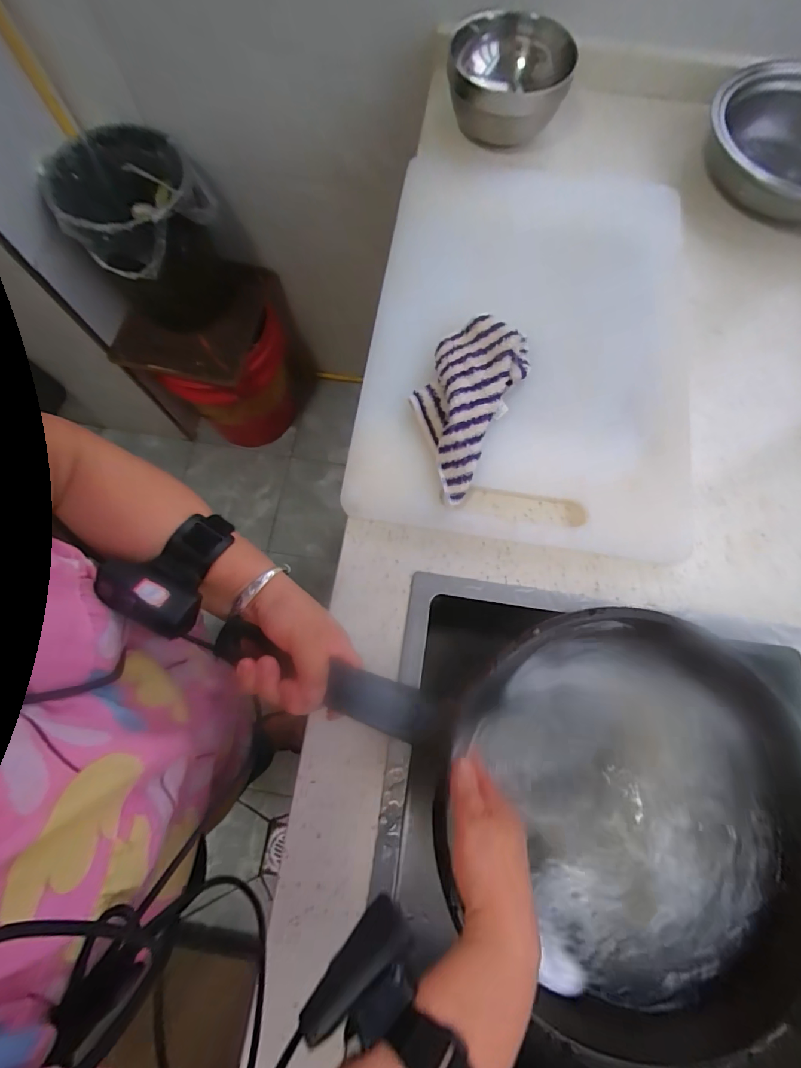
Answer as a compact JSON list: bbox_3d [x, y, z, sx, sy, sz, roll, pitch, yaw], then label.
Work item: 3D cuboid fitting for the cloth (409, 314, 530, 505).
[{"bbox_3d":[0.062,-0.135,0.441,0.089,0.047,0.187,27,76,8],"label":"cloth"}]

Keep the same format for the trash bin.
[{"bbox_3d":[-0.494,-0.579,0.849,0.260,0.250,0.266,0,73,1],"label":"trash bin"}]

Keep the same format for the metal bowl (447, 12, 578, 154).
[{"bbox_3d":[0.140,-0.591,0.555,0.149,0.085,0.149,10,74,4],"label":"metal bowl"}]

